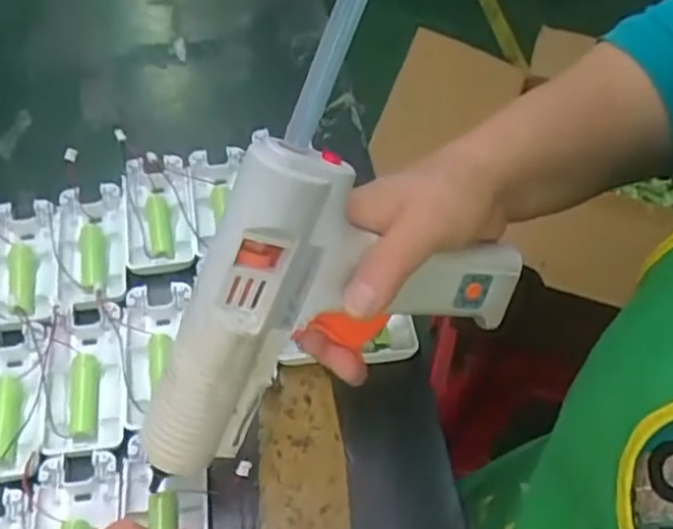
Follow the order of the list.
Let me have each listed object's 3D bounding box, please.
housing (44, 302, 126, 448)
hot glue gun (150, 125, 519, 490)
[{"bbox_3d":[-0.151,0.066,0.415,0.042,0.016,0.094,-6,57,-8],"label":"housing"},{"bbox_3d":[0.000,0.027,0.353,0.163,0.166,0.045,9,23,-28],"label":"hot glue gun"}]

